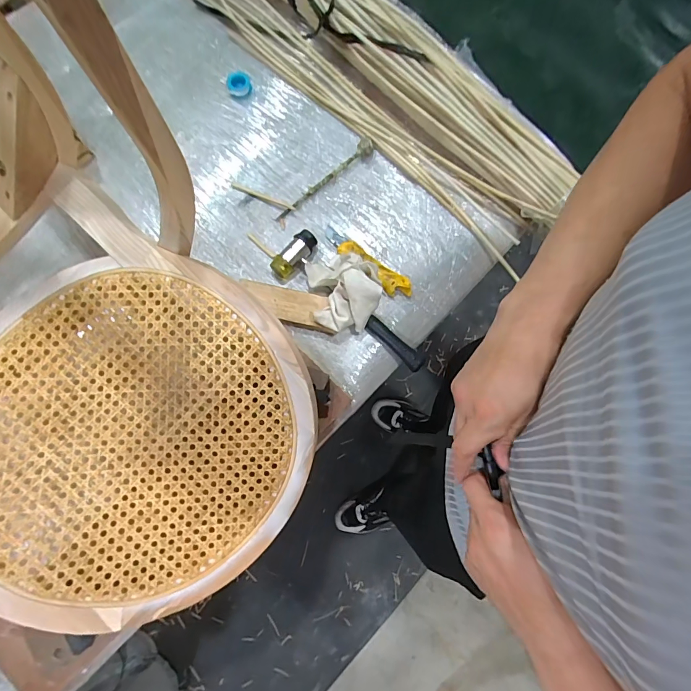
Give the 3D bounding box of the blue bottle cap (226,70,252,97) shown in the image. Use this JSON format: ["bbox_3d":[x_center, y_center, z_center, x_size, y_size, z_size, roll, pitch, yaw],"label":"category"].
[{"bbox_3d":[-0.190,-0.468,0.672,0.043,0.011,0.051,-13,78,-4],"label":"blue bottle cap"}]

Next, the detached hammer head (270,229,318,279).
[{"bbox_3d":[-0.081,-0.145,0.600,0.033,0.029,0.082,41,79,7],"label":"detached hammer head"}]

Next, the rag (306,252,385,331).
[{"bbox_3d":[-0.002,-0.086,0.560,0.108,0.061,0.121,-6,77,-3],"label":"rag"}]

